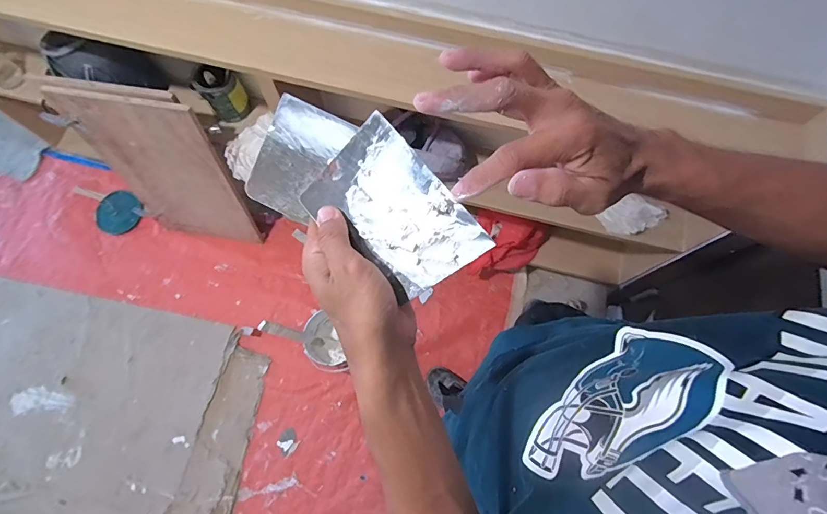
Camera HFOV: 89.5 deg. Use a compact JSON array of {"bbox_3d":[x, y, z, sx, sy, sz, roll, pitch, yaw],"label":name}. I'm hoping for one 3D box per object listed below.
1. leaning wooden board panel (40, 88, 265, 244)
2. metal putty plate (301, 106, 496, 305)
[{"bbox_3d":[-0.699,-0.228,1.206,0.369,0.562,0.035,8,60,6],"label":"leaning wooden board panel"},{"bbox_3d":[-0.018,-0.034,0.316,0.087,0.008,0.136,-42,74,6],"label":"metal putty plate"}]

